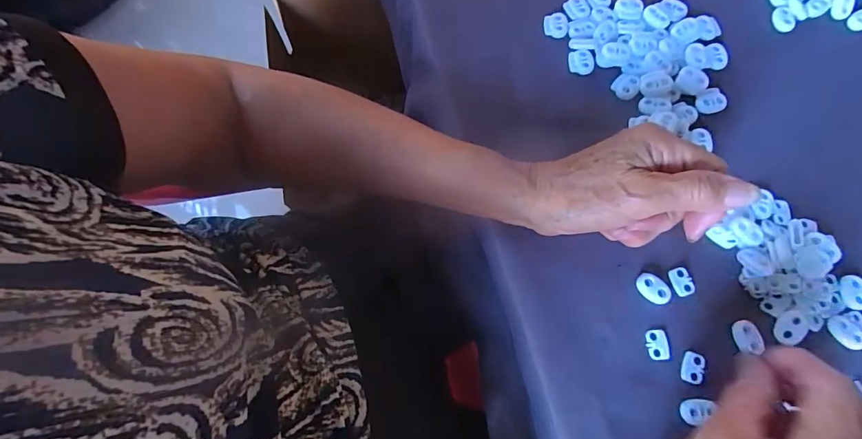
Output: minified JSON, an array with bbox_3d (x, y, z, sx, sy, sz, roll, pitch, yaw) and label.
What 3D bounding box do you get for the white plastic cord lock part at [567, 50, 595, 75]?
[{"bbox_3d":[0.120,-0.126,0.335,0.021,0.004,0.020,1,73,3],"label":"white plastic cord lock part"}]

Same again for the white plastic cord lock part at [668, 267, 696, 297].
[{"bbox_3d":[0.168,0.042,0.282,0.013,0.004,0.019,-19,73,-4],"label":"white plastic cord lock part"}]

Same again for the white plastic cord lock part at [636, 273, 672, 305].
[{"bbox_3d":[0.148,0.046,0.279,0.014,0.006,0.023,-41,75,-10],"label":"white plastic cord lock part"}]

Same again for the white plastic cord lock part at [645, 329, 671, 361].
[{"bbox_3d":[0.146,0.081,0.270,0.014,0.004,0.019,-6,72,0],"label":"white plastic cord lock part"}]

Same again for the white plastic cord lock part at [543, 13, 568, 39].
[{"bbox_3d":[0.103,-0.161,0.349,0.019,0.006,0.019,1,73,3],"label":"white plastic cord lock part"}]

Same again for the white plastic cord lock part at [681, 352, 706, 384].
[{"bbox_3d":[0.165,0.093,0.265,0.013,0.004,0.019,19,74,8],"label":"white plastic cord lock part"}]

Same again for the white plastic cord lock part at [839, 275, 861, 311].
[{"bbox_3d":[0.277,0.048,0.275,0.014,0.006,0.022,1,73,3],"label":"white plastic cord lock part"}]

